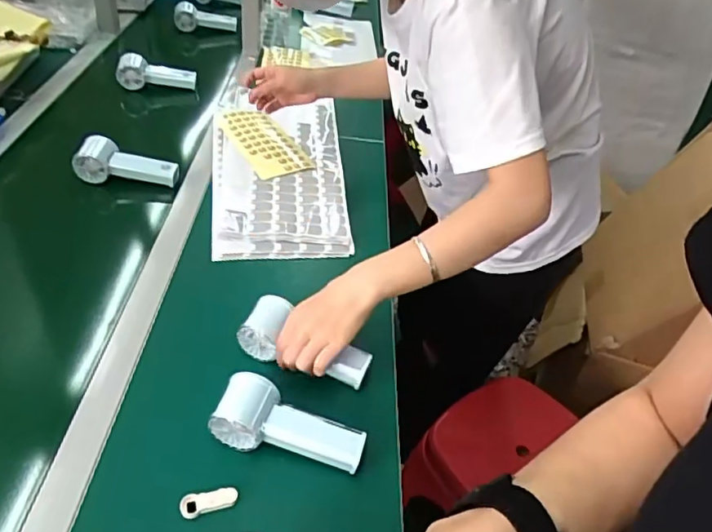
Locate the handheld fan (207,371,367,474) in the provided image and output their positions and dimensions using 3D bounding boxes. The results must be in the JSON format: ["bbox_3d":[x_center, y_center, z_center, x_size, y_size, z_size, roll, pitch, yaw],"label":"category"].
[{"bbox_3d":[-0.065,0.161,0.571,0.148,0.061,0.055,10,42,4],"label":"handheld fan"}]

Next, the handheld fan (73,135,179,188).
[{"bbox_3d":[-0.362,-0.166,0.893,0.156,0.054,0.043,3,42,-4],"label":"handheld fan"}]

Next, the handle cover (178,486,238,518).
[{"bbox_3d":[-0.137,0.218,0.521,0.051,0.009,0.021,-8,44,-16],"label":"handle cover"}]

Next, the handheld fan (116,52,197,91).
[{"bbox_3d":[-0.403,-0.383,1.134,0.161,0.070,0.040,9,42,3],"label":"handheld fan"}]

